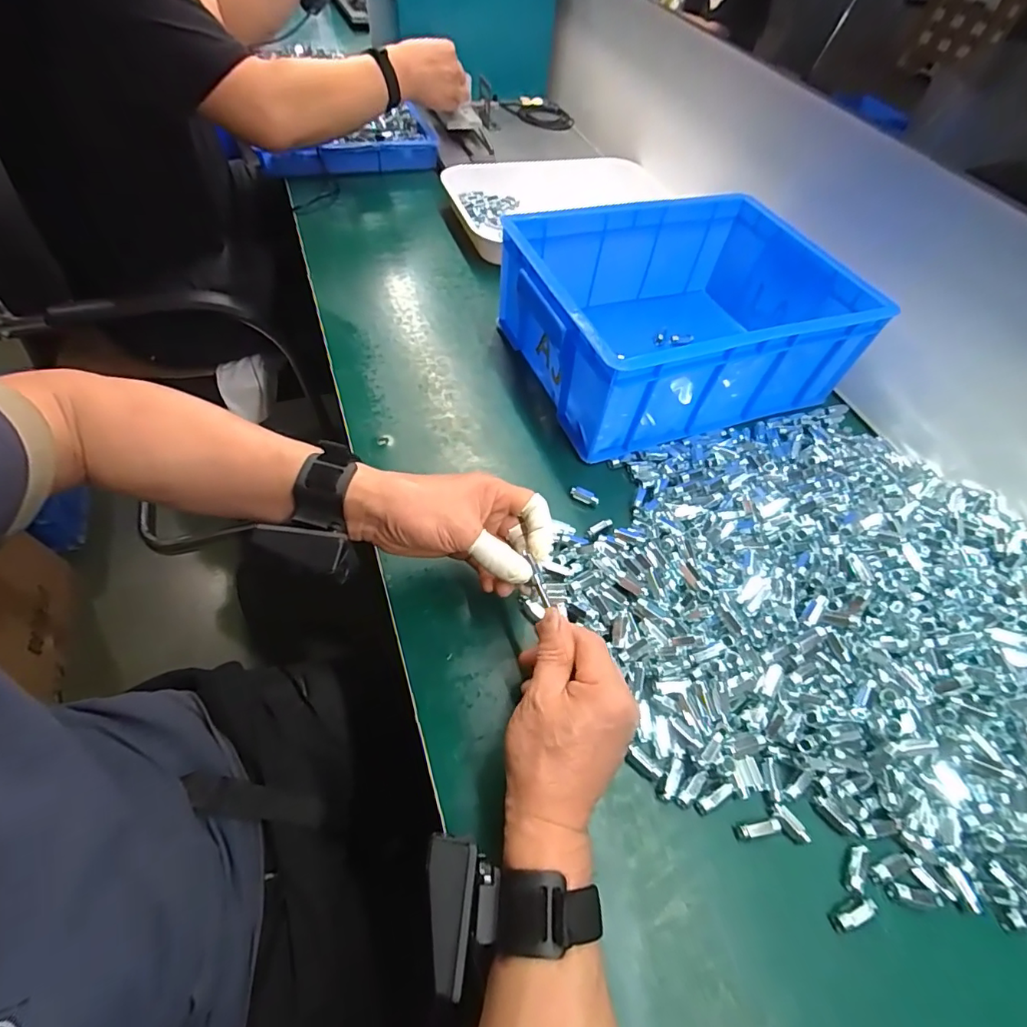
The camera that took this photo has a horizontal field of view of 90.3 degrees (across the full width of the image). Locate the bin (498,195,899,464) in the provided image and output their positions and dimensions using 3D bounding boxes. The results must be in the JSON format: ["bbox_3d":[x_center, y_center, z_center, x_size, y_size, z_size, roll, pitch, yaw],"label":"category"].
[{"bbox_3d":[0.178,-0.215,0.581,0.334,0.146,0.254,-16,58,-18],"label":"bin"}]

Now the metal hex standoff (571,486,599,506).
[{"bbox_3d":[0.069,-0.017,0.492,0.028,0.010,0.010,24,56,10],"label":"metal hex standoff"}]

